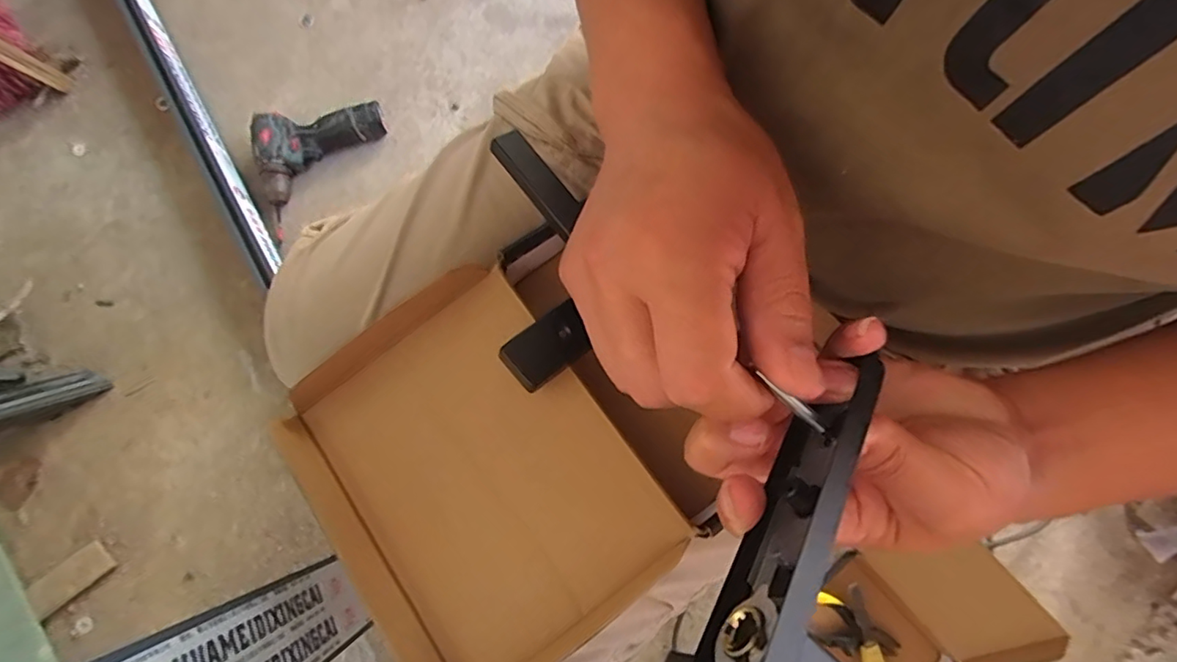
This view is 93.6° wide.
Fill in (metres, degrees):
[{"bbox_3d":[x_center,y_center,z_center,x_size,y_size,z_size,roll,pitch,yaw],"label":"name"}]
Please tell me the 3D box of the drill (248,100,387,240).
[{"bbox_3d":[-0.466,-0.302,0.905,0.143,0.057,0.258,43,81,8],"label":"drill"}]

